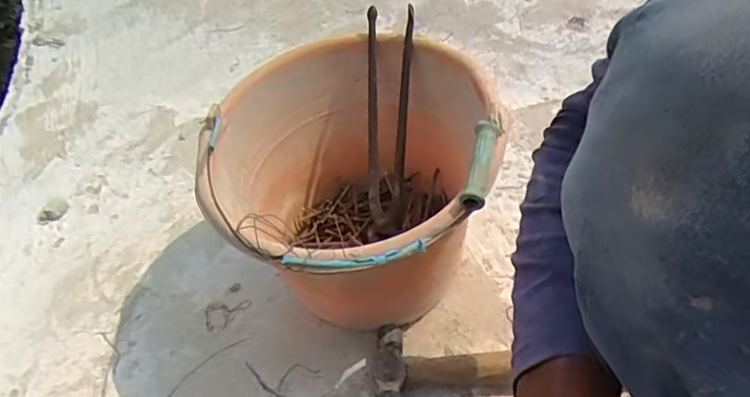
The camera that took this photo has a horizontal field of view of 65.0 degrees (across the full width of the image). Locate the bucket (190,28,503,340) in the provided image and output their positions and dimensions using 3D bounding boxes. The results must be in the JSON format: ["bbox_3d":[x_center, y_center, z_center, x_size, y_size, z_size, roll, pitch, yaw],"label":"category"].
[{"bbox_3d":[-0.016,-0.009,0.577,0.247,0.228,0.316,7,50,13],"label":"bucket"}]

